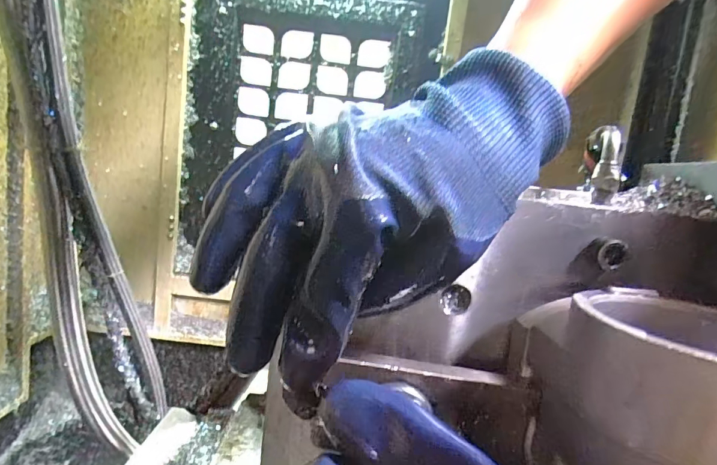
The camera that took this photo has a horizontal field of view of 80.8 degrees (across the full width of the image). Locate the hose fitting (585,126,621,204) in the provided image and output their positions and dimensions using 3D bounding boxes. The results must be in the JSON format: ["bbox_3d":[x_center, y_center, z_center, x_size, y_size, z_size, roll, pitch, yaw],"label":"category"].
[{"bbox_3d":[0.192,-0.055,0.331,0.021,0.062,0.017,7,-14,1],"label":"hose fitting"}]

